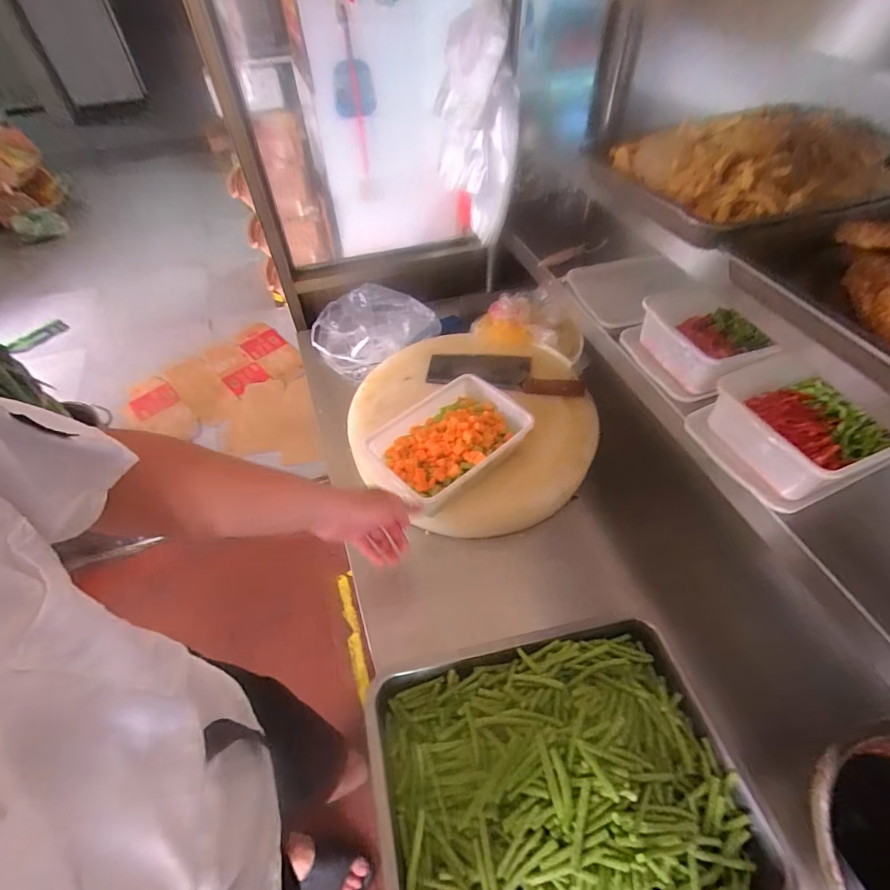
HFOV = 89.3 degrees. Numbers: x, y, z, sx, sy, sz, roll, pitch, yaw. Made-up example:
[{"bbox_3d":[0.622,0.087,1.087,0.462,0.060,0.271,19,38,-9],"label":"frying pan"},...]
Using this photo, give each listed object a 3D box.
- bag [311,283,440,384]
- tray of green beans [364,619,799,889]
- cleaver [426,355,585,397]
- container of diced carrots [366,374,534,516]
[{"bbox_3d":[-0.159,-0.262,1.059,0.259,0.111,0.225,-28,56,-21],"label":"bag"},{"bbox_3d":[0.130,0.345,0.464,0.361,0.088,0.279,-11,51,-9],"label":"tray of green beans"},{"bbox_3d":[0.120,-0.146,0.911,0.304,0.018,0.105,4,51,3],"label":"cleaver"},{"bbox_3d":[0.003,-0.010,0.763,0.266,0.054,0.182,-36,59,-26],"label":"container of diced carrots"}]

